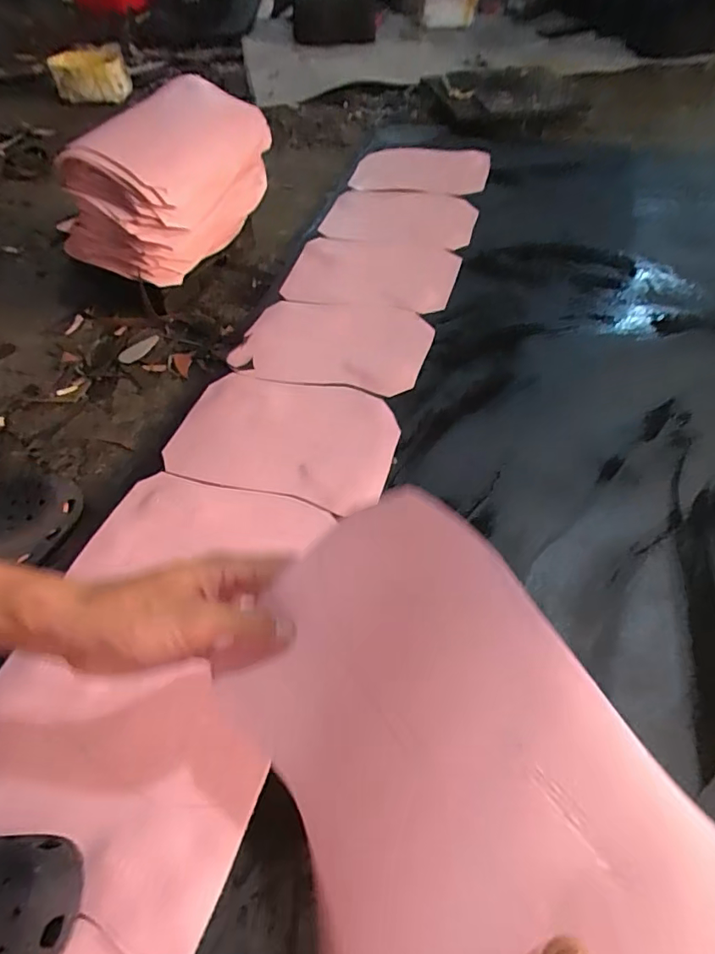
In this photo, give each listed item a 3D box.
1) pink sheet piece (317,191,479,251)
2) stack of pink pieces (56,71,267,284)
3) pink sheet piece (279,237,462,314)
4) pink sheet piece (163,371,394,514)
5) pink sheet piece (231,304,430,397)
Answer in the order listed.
[{"bbox_3d":[0.087,-0.496,0.967,0.271,0.018,0.180,13,58,13],"label":"pink sheet piece"},{"bbox_3d":[-0.290,-0.470,0.807,0.202,0.163,0.327,25,58,19],"label":"stack of pink pieces"},{"bbox_3d":[0.027,-0.352,0.872,0.275,0.013,0.187,12,55,12],"label":"pink sheet piece"},{"bbox_3d":[-0.092,-0.054,0.652,0.276,0.009,0.186,11,55,11],"label":"pink sheet piece"},{"bbox_3d":[-0.034,-0.206,0.762,0.272,0.007,0.195,10,55,10],"label":"pink sheet piece"}]

